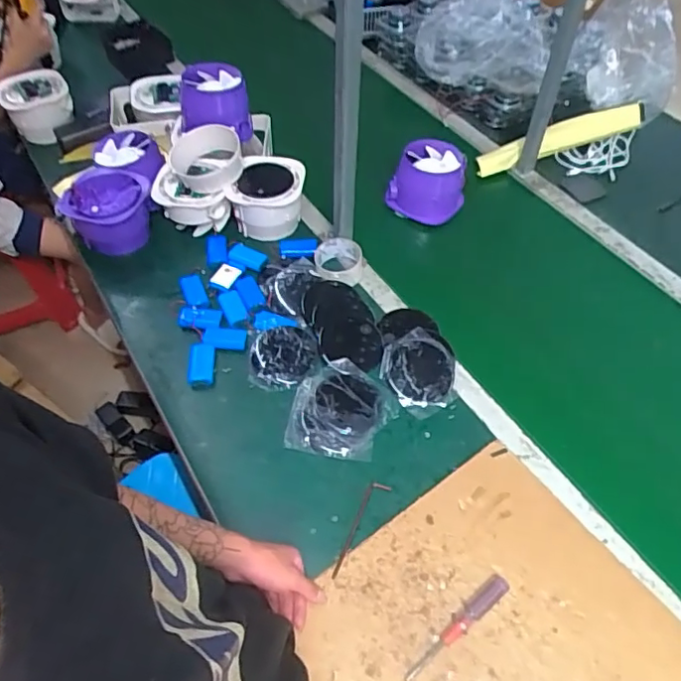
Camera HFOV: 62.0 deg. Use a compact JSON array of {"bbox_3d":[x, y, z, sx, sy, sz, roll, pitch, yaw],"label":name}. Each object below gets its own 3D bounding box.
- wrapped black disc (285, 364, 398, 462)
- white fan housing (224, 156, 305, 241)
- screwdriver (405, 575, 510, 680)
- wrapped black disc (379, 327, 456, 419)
[{"bbox_3d":[0.004,0.102,0.836,0.146,0.020,0.142,0,54,0],"label":"wrapped black disc"},{"bbox_3d":[-0.133,-0.266,1.063,0.131,0.092,0.130,1,53,2],"label":"white fan housing"},{"bbox_3d":[0.138,0.333,0.655,0.160,0.019,0.022,-35,61,-23],"label":"screwdriver"},{"bbox_3d":[0.127,0.046,0.876,0.125,0.017,0.125,-1,64,1],"label":"wrapped black disc"}]

